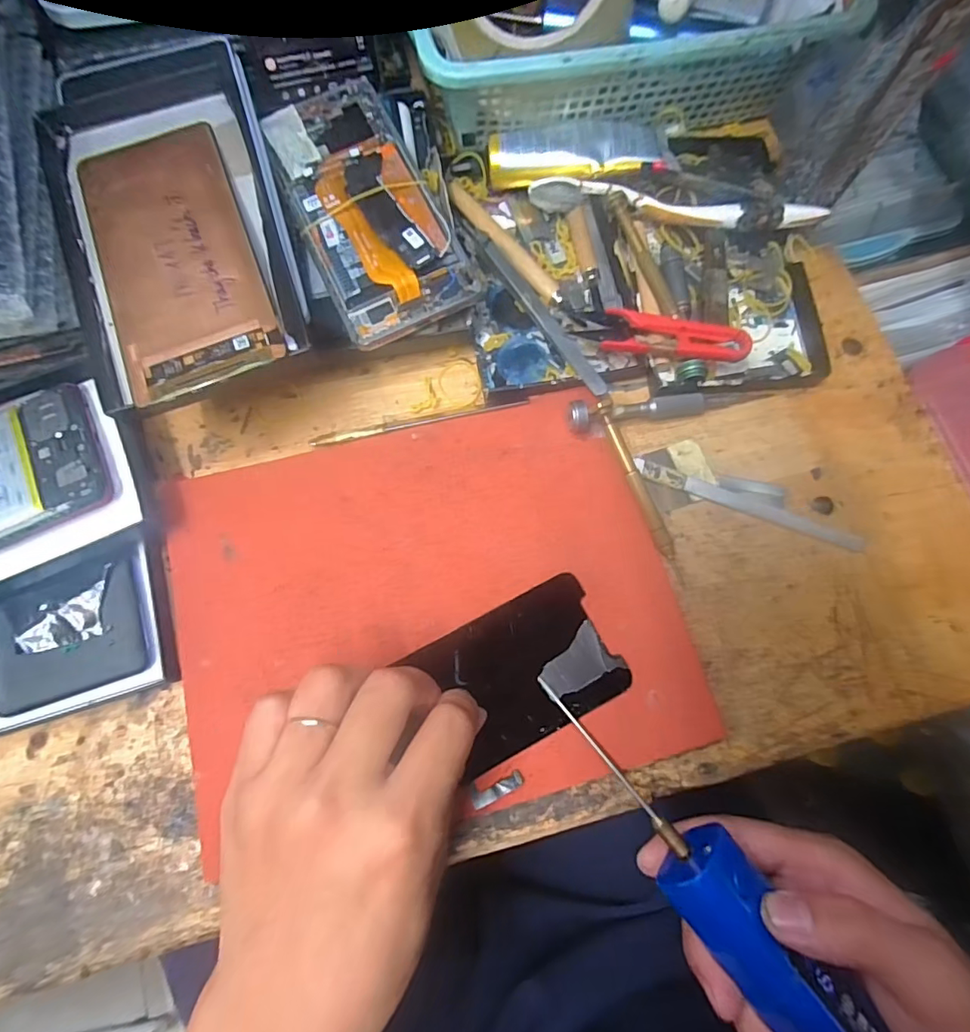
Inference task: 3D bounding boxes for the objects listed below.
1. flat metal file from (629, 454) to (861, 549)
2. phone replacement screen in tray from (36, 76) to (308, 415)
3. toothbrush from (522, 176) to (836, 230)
[{"bbox_3d":[0.149,-0.007,0.291,0.131,0.004,0.010,21,76,4],"label":"flat metal file"},{"bbox_3d":[-0.158,-0.146,0.259,0.096,0.014,0.188,-17,77,-6],"label":"phone replacement screen in tray"},{"bbox_3d":[0.118,-0.192,0.313,0.178,0.011,0.022,5,76,0],"label":"toothbrush"}]

